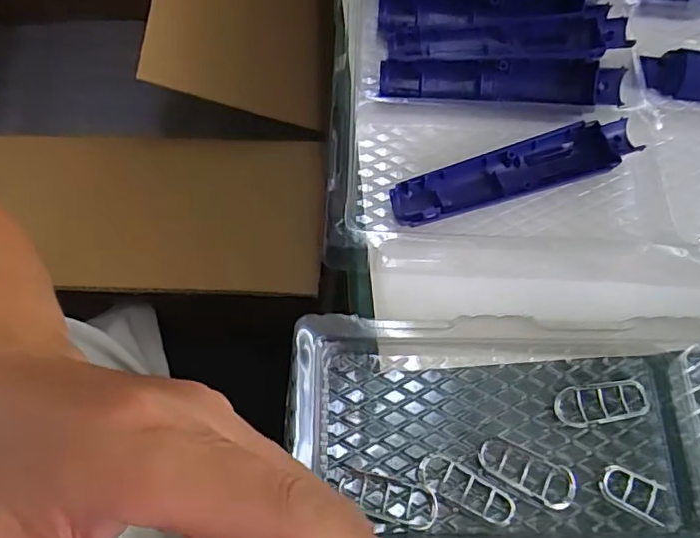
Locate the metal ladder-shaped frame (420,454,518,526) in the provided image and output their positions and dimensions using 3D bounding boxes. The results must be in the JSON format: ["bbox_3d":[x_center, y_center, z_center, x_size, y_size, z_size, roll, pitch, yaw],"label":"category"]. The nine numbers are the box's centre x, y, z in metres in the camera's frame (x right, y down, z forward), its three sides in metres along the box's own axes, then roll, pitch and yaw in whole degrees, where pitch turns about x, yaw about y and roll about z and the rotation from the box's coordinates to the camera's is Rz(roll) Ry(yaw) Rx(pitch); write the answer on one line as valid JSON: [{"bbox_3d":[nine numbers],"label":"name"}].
[{"bbox_3d":[0.062,0.118,0.302,0.053,0.004,0.018,26,67,17],"label":"metal ladder-shaped frame"}]

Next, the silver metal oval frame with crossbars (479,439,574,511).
[{"bbox_3d":[0.095,0.110,0.306,0.052,0.006,0.023,24,69,9],"label":"silver metal oval frame with crossbars"}]

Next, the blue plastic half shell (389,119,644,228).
[{"bbox_3d":[0.108,-0.062,0.377,0.166,0.017,0.036,-17,68,-8],"label":"blue plastic half shell"}]

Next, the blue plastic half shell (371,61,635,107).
[{"bbox_3d":[0.106,-0.131,0.402,0.168,0.020,0.030,6,67,2],"label":"blue plastic half shell"}]

